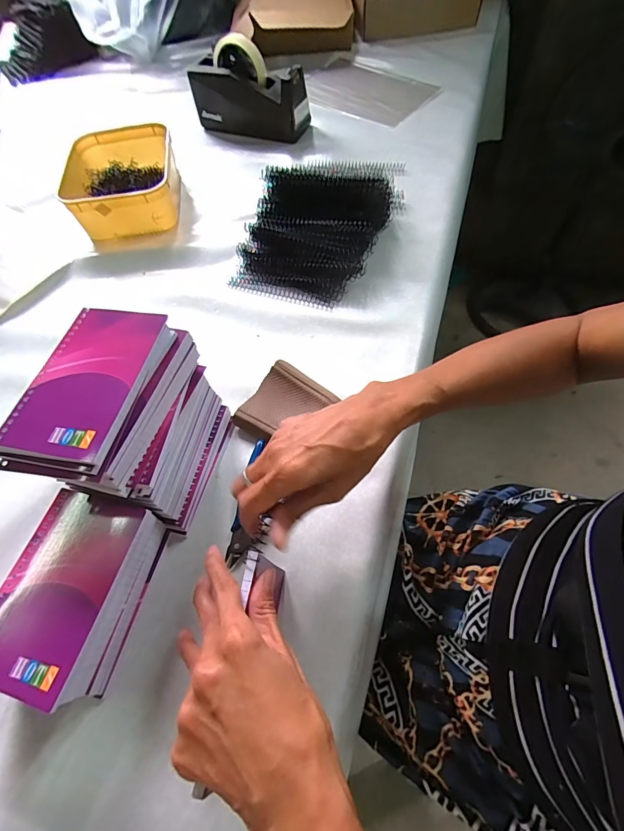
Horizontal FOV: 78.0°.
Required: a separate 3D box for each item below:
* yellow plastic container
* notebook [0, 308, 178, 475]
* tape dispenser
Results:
[{"bbox_3d":[-0.298,-0.369,0.611,0.166,0.063,0.208,-14,60,-4],"label":"yellow plastic container"},{"bbox_3d":[-0.165,-0.025,0.286,0.080,0.012,0.133,9,61,10],"label":"notebook"},{"bbox_3d":[-0.113,-0.577,0.686,0.205,0.119,0.057,16,63,13],"label":"tape dispenser"}]

